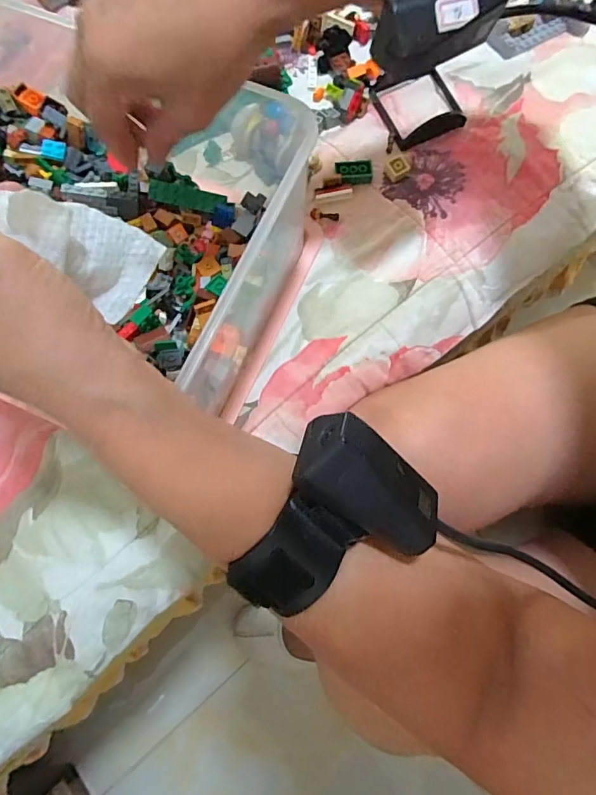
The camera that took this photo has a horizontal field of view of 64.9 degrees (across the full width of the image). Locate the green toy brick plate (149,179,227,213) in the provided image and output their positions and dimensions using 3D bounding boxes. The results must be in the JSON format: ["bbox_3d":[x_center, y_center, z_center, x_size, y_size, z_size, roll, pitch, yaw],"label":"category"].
[{"bbox_3d":[-0.092,-0.167,0.390,0.062,0.004,0.017,10,99,-6],"label":"green toy brick plate"}]

